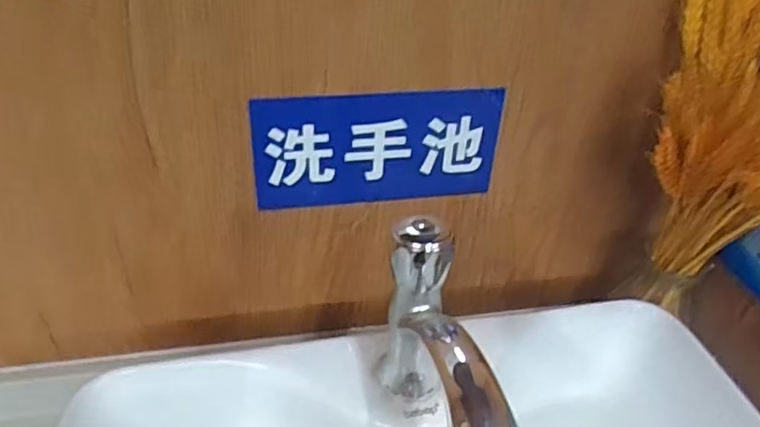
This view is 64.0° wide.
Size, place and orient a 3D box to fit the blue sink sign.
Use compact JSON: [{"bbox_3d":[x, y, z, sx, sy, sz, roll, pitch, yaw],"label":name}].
[{"bbox_3d":[-0.001,-0.051,0.490,0.195,0.096,0.007,-4,37,-11],"label":"blue sink sign"}]

